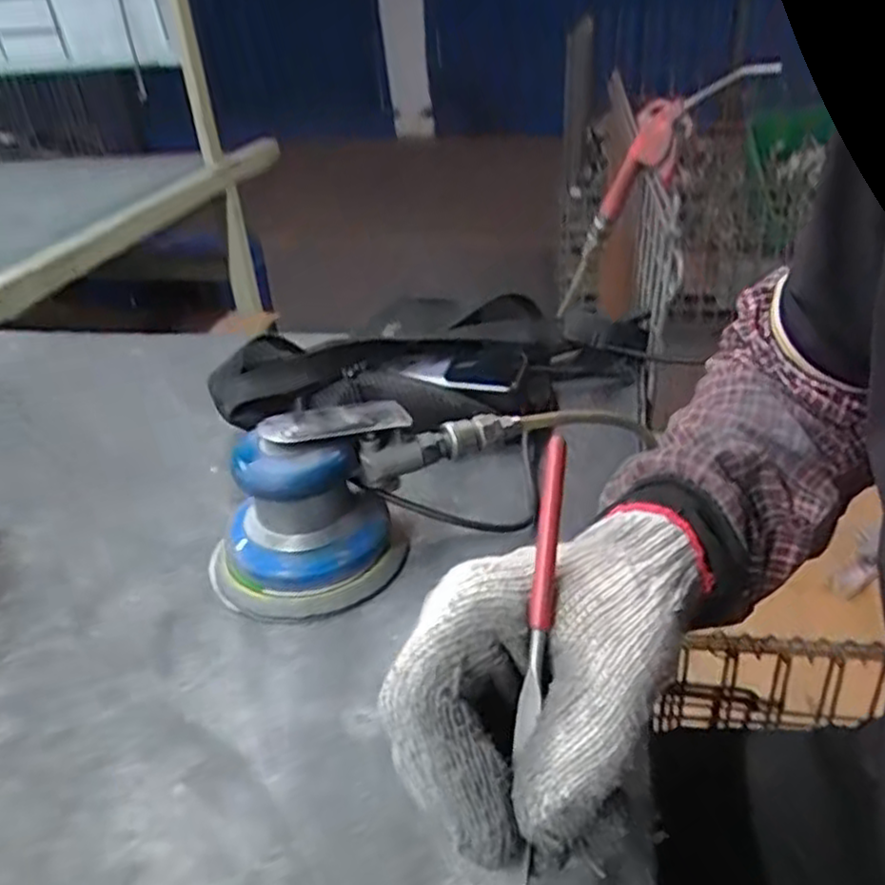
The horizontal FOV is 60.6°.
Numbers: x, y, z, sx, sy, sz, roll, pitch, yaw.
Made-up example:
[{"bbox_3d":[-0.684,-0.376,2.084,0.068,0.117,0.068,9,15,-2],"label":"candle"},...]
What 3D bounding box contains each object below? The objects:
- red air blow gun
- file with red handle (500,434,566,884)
[{"bbox_3d":[0.201,-0.281,0.721,0.033,0.253,0.068,-28,81,-34],"label":"red air blow gun"},{"bbox_3d":[0.028,0.083,0.244,0.010,0.008,0.176,4,74,13],"label":"file with red handle"}]

